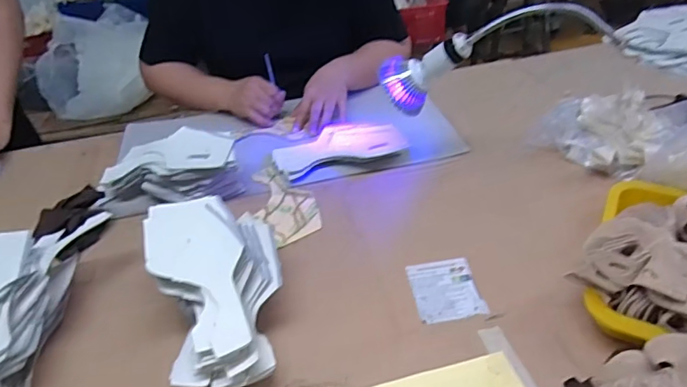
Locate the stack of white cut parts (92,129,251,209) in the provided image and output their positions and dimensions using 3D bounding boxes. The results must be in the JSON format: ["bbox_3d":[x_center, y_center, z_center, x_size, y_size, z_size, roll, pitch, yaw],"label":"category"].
[{"bbox_3d":[-0.260,-0.036,0.763,0.213,0.082,0.100,1,37,9],"label":"stack of white cut parts"}]

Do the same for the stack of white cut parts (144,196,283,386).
[{"bbox_3d":[-0.132,0.103,0.538,0.130,0.099,0.206,-12,37,-8],"label":"stack of white cut parts"}]

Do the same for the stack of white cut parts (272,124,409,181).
[{"bbox_3d":[-0.008,-0.074,0.821,0.205,0.027,0.109,-11,36,-6],"label":"stack of white cut parts"}]

